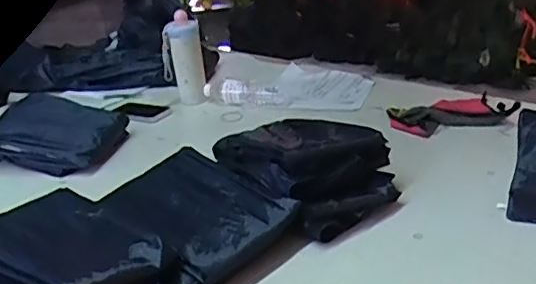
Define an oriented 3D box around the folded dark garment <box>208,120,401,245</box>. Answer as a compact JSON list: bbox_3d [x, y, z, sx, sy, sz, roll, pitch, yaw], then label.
[{"bbox_3d":[0.060,0.030,0.970,0.223,0.115,0.297,-19,27,-27],"label":"folded dark garment"}]

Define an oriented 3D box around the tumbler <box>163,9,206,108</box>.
[{"bbox_3d":[-0.213,-0.205,1.434,0.098,0.215,0.068,-12,25,-13],"label":"tumbler"}]

